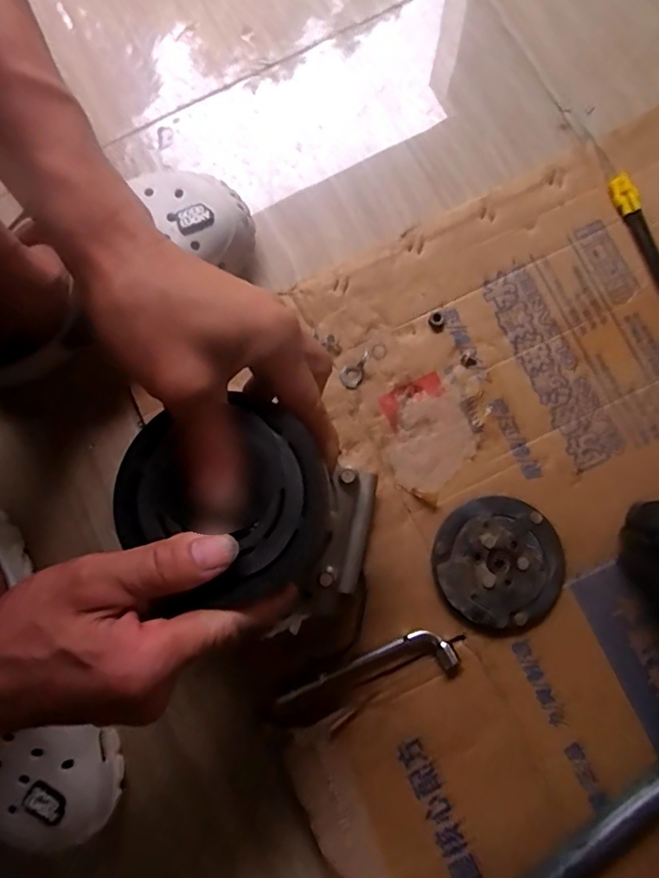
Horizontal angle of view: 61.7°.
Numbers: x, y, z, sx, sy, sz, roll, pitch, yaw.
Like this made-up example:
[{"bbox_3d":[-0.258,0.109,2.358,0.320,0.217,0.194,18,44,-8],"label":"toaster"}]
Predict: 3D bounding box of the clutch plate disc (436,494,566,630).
[{"bbox_3d":[0.135,0.098,0.435,0.100,0.016,0.096,36,83,7],"label":"clutch plate disc"}]

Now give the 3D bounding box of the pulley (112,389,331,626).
[{"bbox_3d":[-0.050,0.029,0.270,0.097,0.032,0.090,-13,92,-18],"label":"pulley"}]

